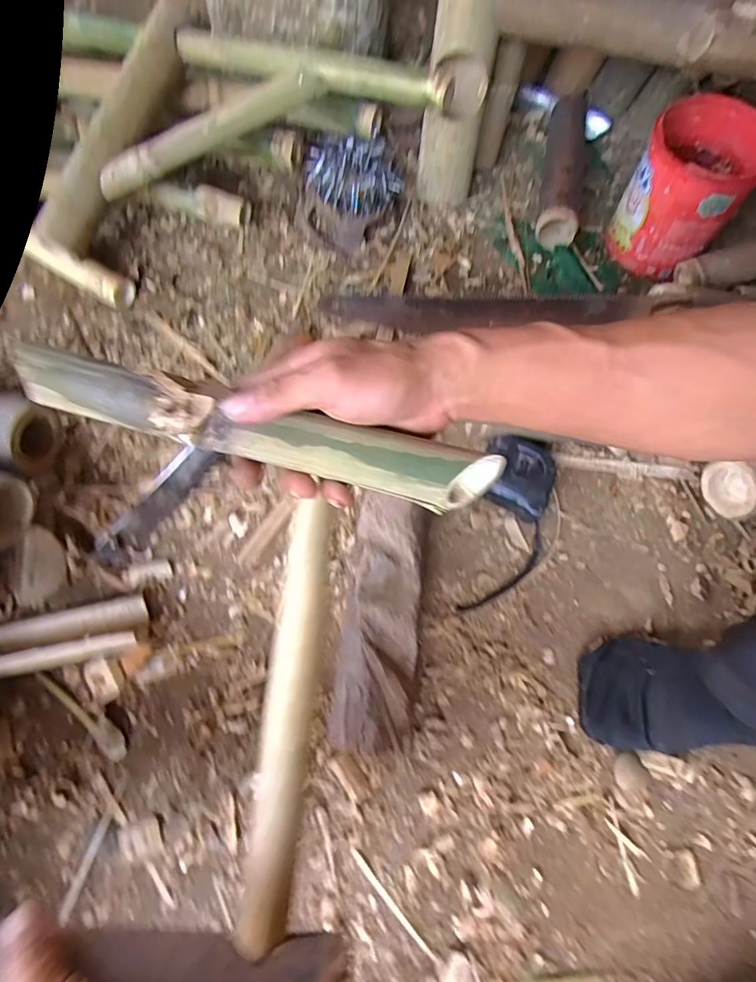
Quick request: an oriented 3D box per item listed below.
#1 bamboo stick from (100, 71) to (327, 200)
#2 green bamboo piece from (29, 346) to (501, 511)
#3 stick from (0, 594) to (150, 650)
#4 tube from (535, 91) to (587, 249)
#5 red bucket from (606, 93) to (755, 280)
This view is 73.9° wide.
[{"bbox_3d":[-0.199,-0.414,0.589,0.277,0.032,0.022,-21,69,6],"label":"bamboo stick"},{"bbox_3d":[-0.066,-0.033,0.287,0.268,0.035,0.031,14,68,-1],"label":"green bamboo piece"},{"bbox_3d":[-0.302,0.132,0.485,0.150,0.018,0.034,-12,69,-7],"label":"stick"},{"bbox_3d":[0.272,-0.478,0.731,0.053,0.058,0.293,12,67,3],"label":"tube"},{"bbox_3d":[0.402,-0.394,0.663,0.130,0.151,0.149,36,71,12],"label":"red bucket"}]

